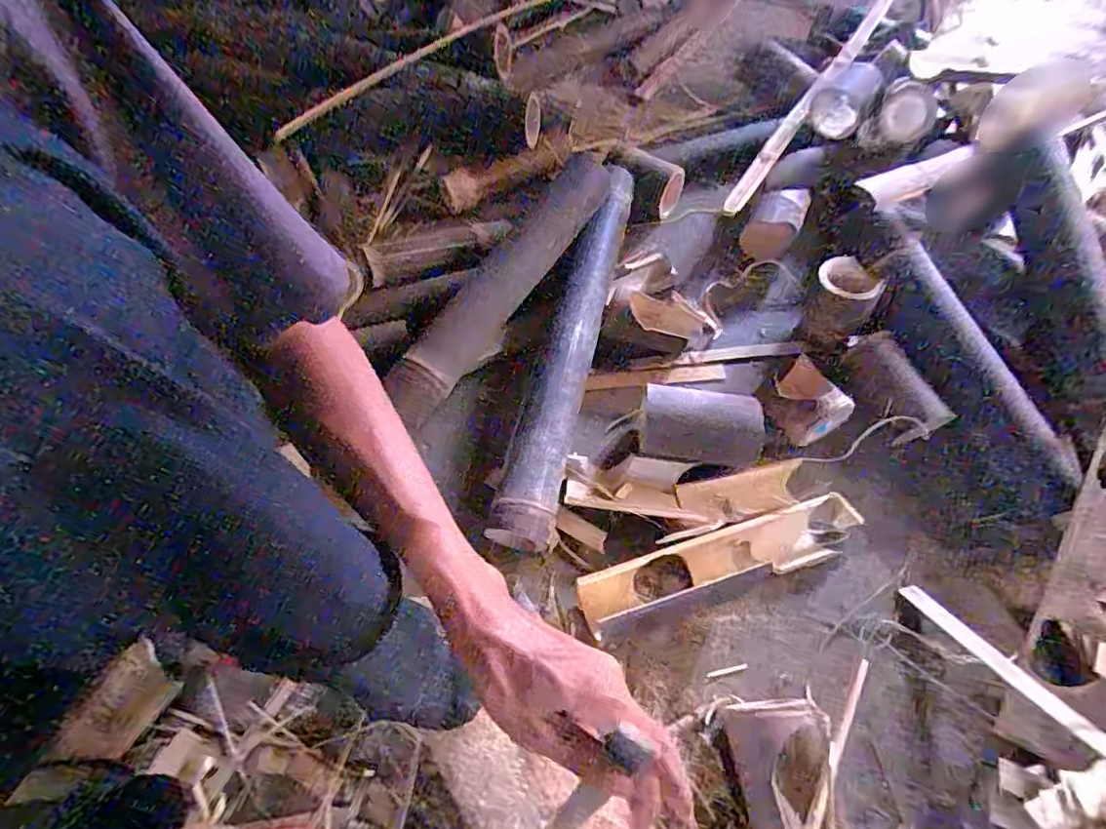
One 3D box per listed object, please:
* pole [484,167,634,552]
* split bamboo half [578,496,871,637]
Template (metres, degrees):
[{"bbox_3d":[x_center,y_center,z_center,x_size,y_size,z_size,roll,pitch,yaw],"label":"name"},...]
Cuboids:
[{"bbox_3d":[0.016,-0.069,0.673,0.067,0.070,0.476,12,61,6],"label":"pole"},{"bbox_3d":[0.184,0.157,0.596,0.312,0.049,0.060,-16,62,-10],"label":"split bamboo half"}]

